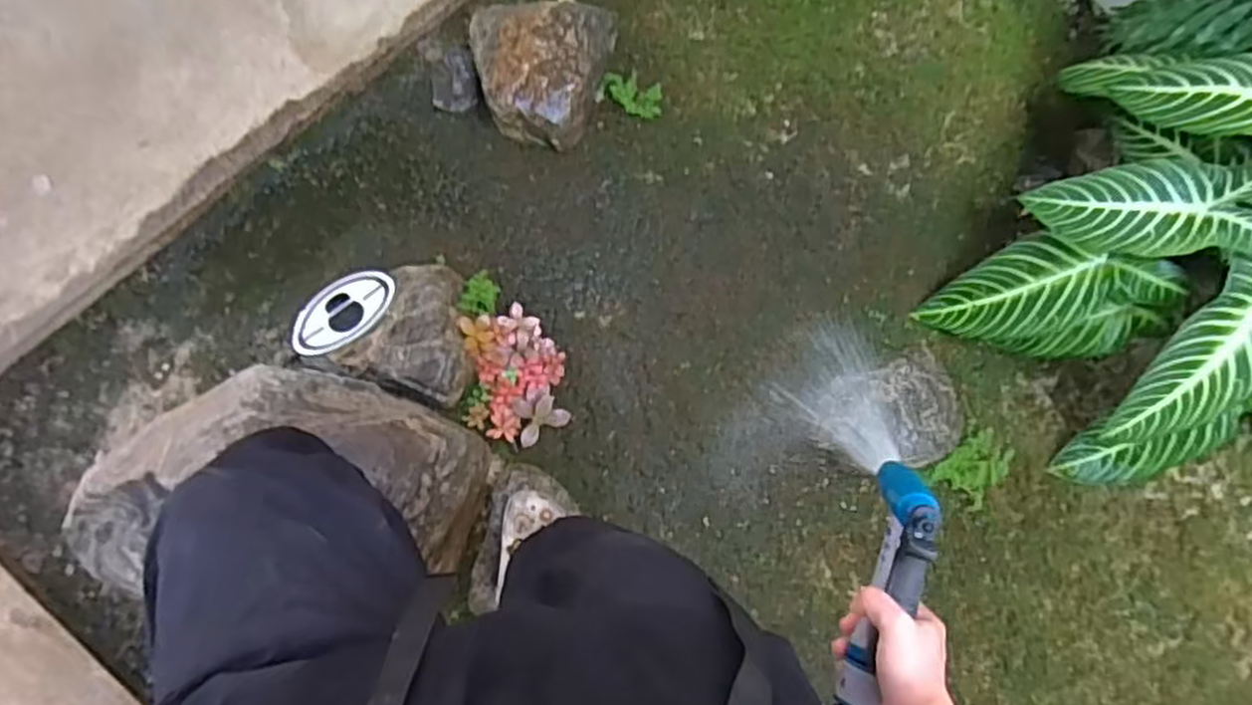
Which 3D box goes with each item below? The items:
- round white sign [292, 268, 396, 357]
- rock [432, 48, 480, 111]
[{"bbox_3d":[-0.468,-0.068,1.255,0.183,0.018,0.139,-35,56,-7],"label":"round white sign"},{"bbox_3d":[-0.308,-0.490,1.344,0.083,0.056,0.120,-10,85,-9],"label":"rock"}]

